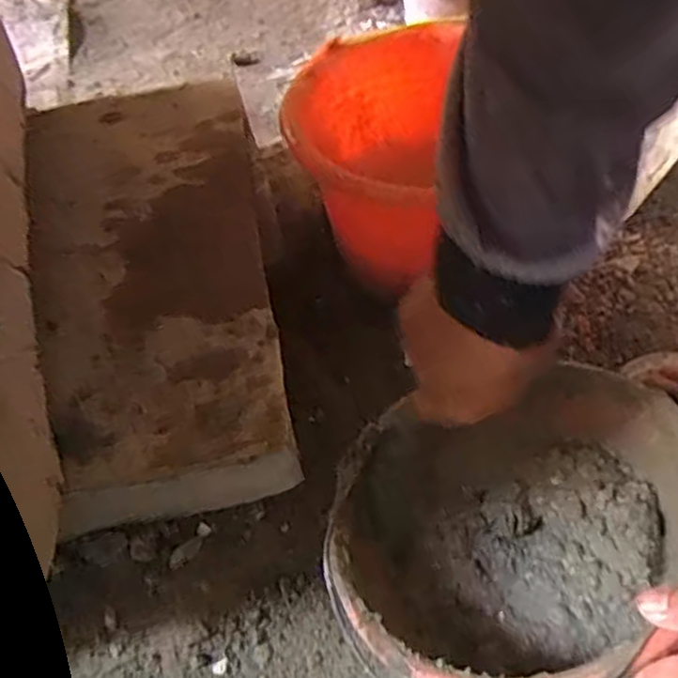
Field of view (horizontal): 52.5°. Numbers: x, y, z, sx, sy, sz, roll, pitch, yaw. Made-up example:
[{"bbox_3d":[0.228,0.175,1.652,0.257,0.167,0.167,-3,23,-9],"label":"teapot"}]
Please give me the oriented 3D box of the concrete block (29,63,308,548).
[{"bbox_3d":[-0.166,-0.048,0.638,0.203,0.113,0.452,-10,56,-5],"label":"concrete block"}]

